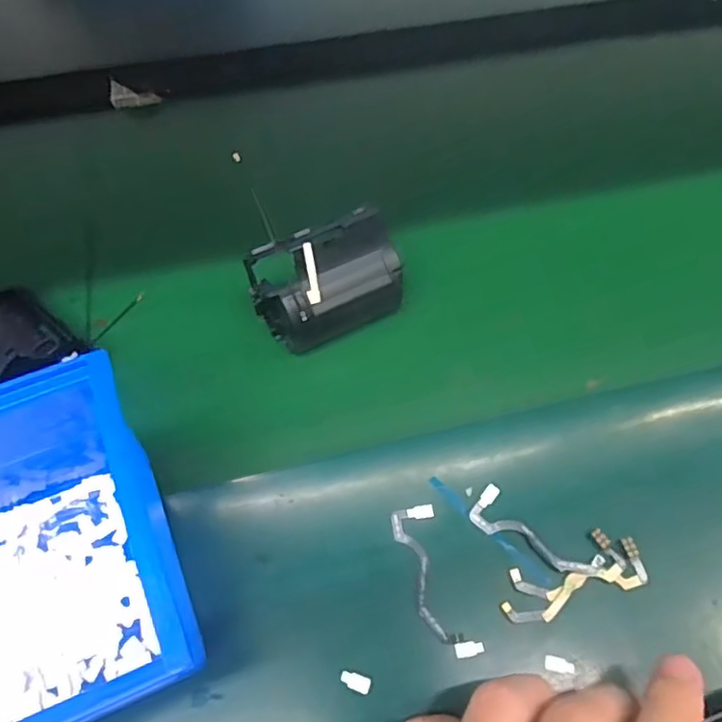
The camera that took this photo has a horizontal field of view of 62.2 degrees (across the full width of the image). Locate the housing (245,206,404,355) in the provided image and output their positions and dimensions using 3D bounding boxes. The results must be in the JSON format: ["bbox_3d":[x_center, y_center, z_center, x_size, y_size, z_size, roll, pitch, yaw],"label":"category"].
[{"bbox_3d":[-0.017,-0.035,0.298,0.075,0.049,0.043,-26,62,-15],"label":"housing"}]

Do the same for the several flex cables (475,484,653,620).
[{"bbox_3d":[0.080,0.073,0.243,0.059,0.005,0.052,-12,59,-7],"label":"several flex cables"}]

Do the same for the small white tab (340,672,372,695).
[{"bbox_3d":[-0.002,0.116,0.216,0.011,0.004,0.005,16,58,11],"label":"small white tab"}]

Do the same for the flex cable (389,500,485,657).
[{"bbox_3d":[0.029,0.085,0.234,0.018,0.004,0.058,-14,59,-9],"label":"flex cable"}]

